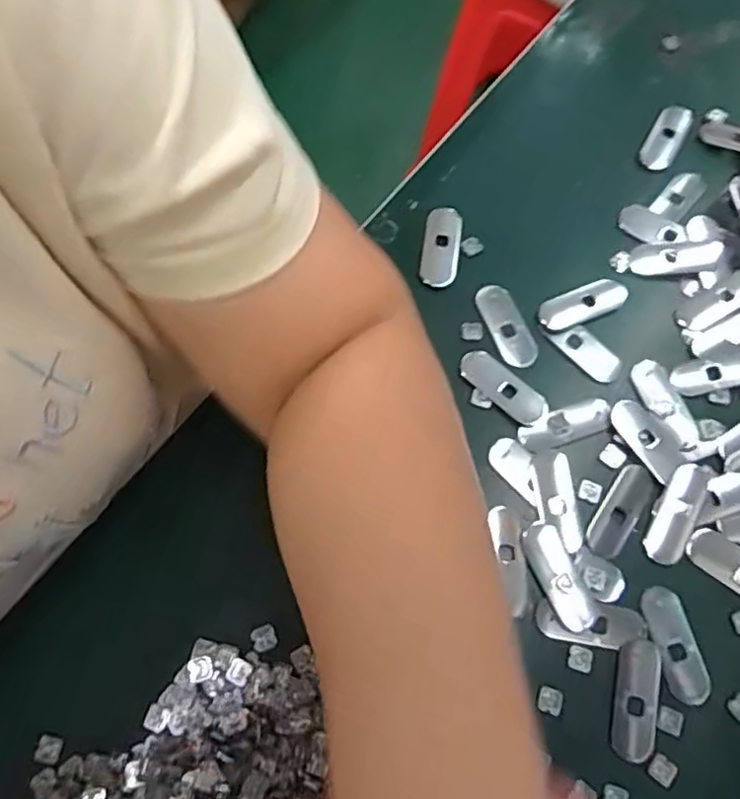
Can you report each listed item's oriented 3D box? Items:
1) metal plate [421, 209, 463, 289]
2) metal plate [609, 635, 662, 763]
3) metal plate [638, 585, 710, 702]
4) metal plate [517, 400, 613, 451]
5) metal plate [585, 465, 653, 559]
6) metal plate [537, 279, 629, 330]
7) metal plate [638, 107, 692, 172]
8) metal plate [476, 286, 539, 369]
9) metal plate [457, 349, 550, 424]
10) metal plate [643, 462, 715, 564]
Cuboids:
[{"bbox_3d":[0.041,-0.087,0.371,0.020,0.004,0.052,7,70,4],"label":"metal plate"},{"bbox_3d":[0.118,0.133,0.287,0.019,0.004,0.049,14,71,6],"label":"metal plate"},{"bbox_3d":[0.140,0.112,0.295,0.020,0.004,0.050,-16,70,-5],"label":"metal plate"},{"bbox_3d":[0.100,0.013,0.331,0.049,0.004,0.017,-16,70,-5],"label":"metal plate"},{"bbox_3d":[0.122,0.054,0.316,0.018,0.004,0.049,32,74,12],"label":"metal plate"},{"bbox_3d":[0.117,-0.053,0.357,0.053,0.004,0.018,-23,71,-7],"label":"metal plate"},{"bbox_3d":[0.184,-0.163,0.402,0.021,0.005,0.049,30,73,11],"label":"metal plate"},{"bbox_3d":[0.075,-0.040,0.354,0.020,0.004,0.051,-21,71,-6],"label":"metal plate"},{"bbox_3d":[0.070,-0.006,0.339,0.051,0.004,0.021,42,76,15],"label":"metal plate"},{"bbox_3d":[0.150,0.054,0.315,0.018,0.005,0.051,26,72,10],"label":"metal plate"}]

